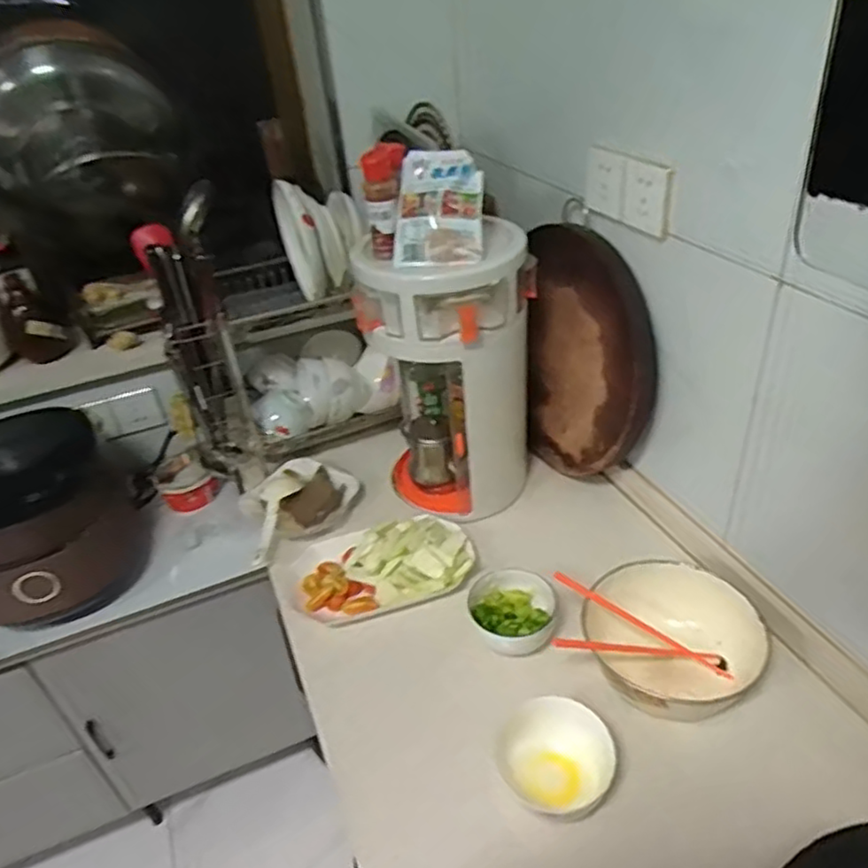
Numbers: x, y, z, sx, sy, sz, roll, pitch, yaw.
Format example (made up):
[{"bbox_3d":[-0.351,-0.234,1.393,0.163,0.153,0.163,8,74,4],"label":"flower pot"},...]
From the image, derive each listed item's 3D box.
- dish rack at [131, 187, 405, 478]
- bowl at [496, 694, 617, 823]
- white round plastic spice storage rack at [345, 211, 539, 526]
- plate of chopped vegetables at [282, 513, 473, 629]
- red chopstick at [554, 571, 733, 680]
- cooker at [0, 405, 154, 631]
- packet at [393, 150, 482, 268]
[{"bbox_3d":[-0.274,-0.181,1.166,0.336,0.397,0.265,-18,37,-16],"label":"dish rack"},{"bbox_3d":[0.130,0.342,0.729,0.116,0.068,0.094,22,44,34],"label":"bowl"},{"bbox_3d":[0.033,-0.080,1.024,0.229,0.415,0.192,-1,36,7],"label":"white round plastic spice storage rack"},{"bbox_3d":[-0.079,0.186,0.966,0.263,0.046,0.134,-12,36,-8],"label":"plate of chopped vegetables"},{"bbox_3d":[0.254,0.233,0.834,0.243,0.013,0.015,31,42,1],"label":"red chopstick"},{"bbox_3d":[-0.612,0.121,1.064,0.236,0.210,0.328,-22,38,-21],"label":"cooker"},{"bbox_3d":[0.007,-0.289,0.878,0.107,0.147,0.020,2,2,7],"label":"packet"}]

